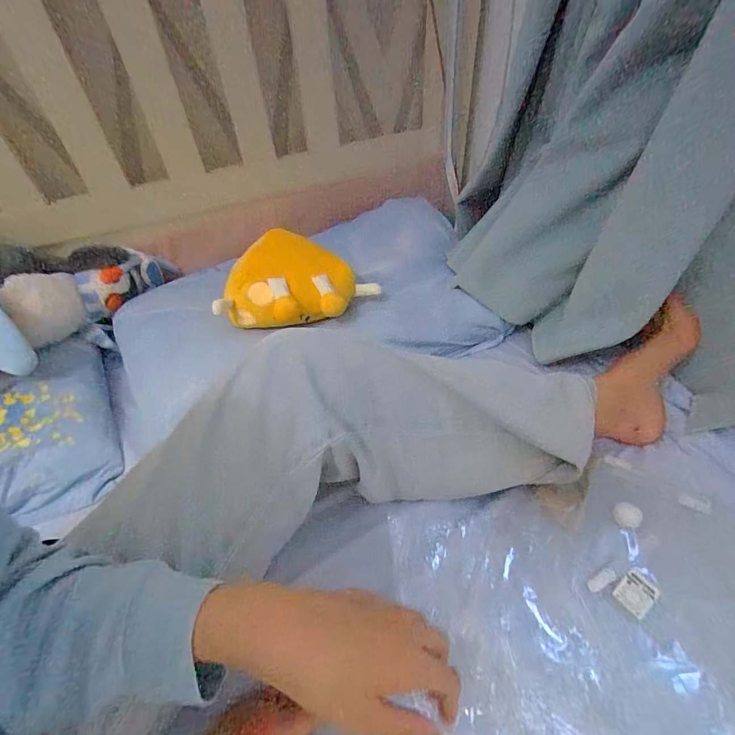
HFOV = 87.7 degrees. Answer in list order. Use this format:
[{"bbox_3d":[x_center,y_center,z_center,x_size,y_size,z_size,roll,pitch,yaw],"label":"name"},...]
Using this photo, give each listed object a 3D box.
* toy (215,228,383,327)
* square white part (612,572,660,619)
[{"bbox_3d":[-0.106,-0.142,0.621,0.238,0.081,0.167,-4,46,0],"label":"toy"},{"bbox_3d":[0.272,0.229,0.388,0.040,0.006,0.029,-29,51,-22],"label":"square white part"}]

